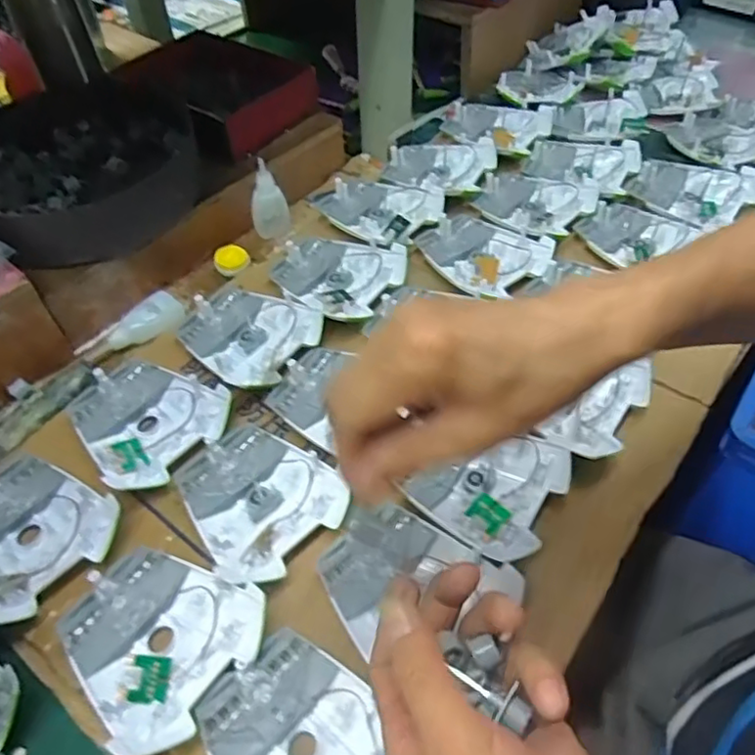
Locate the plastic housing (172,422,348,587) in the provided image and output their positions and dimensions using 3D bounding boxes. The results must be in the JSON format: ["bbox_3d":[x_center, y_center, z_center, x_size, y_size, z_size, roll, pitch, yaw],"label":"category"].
[{"bbox_3d":[-0.082,0.077,0.419,0.095,0.015,0.109,-38,59,-24],"label":"plastic housing"}]

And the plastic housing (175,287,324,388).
[{"bbox_3d":[-0.110,-0.037,0.509,0.105,0.018,0.090,27,56,20],"label":"plastic housing"}]

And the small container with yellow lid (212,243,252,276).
[{"bbox_3d":[-0.137,-0.112,0.580,0.032,0.012,0.029,-19,53,-15],"label":"small container with yellow lid"}]

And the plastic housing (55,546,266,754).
[{"bbox_3d":[-0.129,0.149,0.361,0.108,0.021,0.096,28,58,23],"label":"plastic housing"}]

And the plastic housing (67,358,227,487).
[{"bbox_3d":[-0.175,0.027,0.461,0.108,0.021,0.096,33,60,25],"label":"plastic housing"}]

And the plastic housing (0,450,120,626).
[{"bbox_3d":[-0.234,0.097,0.406,0.110,0.023,0.096,36,61,27],"label":"plastic housing"}]

